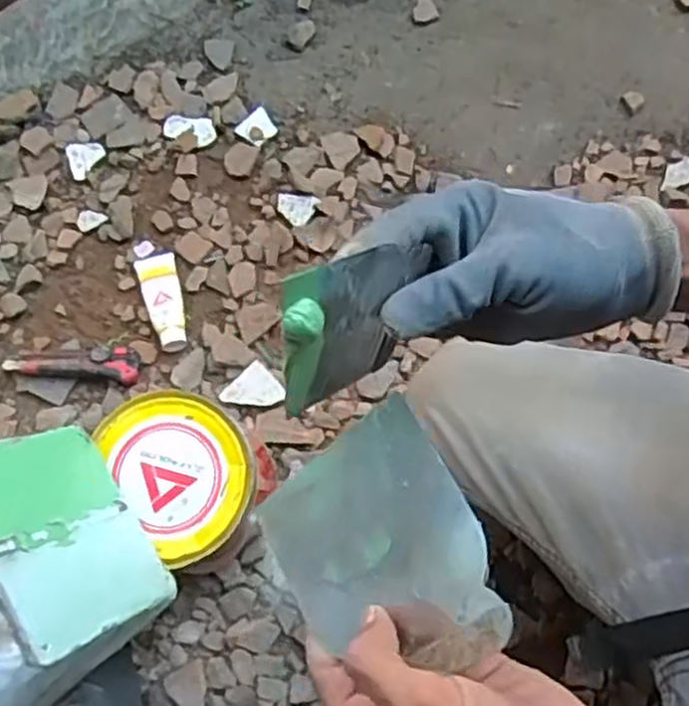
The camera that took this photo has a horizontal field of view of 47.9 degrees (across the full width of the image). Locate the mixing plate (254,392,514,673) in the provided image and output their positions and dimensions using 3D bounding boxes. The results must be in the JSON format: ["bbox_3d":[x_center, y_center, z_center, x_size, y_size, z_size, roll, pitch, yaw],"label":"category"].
[{"bbox_3d":[0.015,0.099,0.375,0.119,0.006,0.116,-43,67,32],"label":"mixing plate"}]

